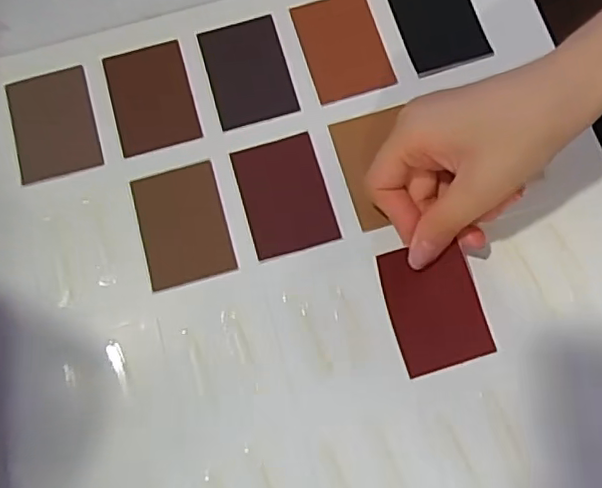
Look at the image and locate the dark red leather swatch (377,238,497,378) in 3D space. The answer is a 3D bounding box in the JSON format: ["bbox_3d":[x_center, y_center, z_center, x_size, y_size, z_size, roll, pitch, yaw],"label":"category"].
[{"bbox_3d":[0.069,0.032,0.308,0.047,0.004,0.064,-17,88,2],"label":"dark red leather swatch"}]

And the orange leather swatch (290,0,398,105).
[{"bbox_3d":[0.025,-0.121,0.357,0.047,0.004,0.067,-17,75,-2],"label":"orange leather swatch"}]

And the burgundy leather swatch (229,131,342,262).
[{"bbox_3d":[-0.010,-0.028,0.335,0.047,0.004,0.066,-16,75,-2],"label":"burgundy leather swatch"}]

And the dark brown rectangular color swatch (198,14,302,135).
[{"bbox_3d":[-0.032,-0.105,0.358,0.047,0.004,0.068,-16,75,-2],"label":"dark brown rectangular color swatch"}]

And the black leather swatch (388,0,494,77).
[{"bbox_3d":[0.083,-0.137,0.360,0.047,0.006,0.069,-16,75,-1],"label":"black leather swatch"}]

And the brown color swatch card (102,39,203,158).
[{"bbox_3d":[-0.090,-0.089,0.355,0.048,0.004,0.068,-16,75,-2],"label":"brown color swatch card"}]

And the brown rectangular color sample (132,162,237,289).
[{"bbox_3d":[-0.067,-0.011,0.334,0.048,0.004,0.067,-16,75,-2],"label":"brown rectangular color sample"}]

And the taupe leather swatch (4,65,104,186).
[{"bbox_3d":[-0.148,-0.072,0.353,0.049,0.004,0.069,-18,75,-3],"label":"taupe leather swatch"}]

